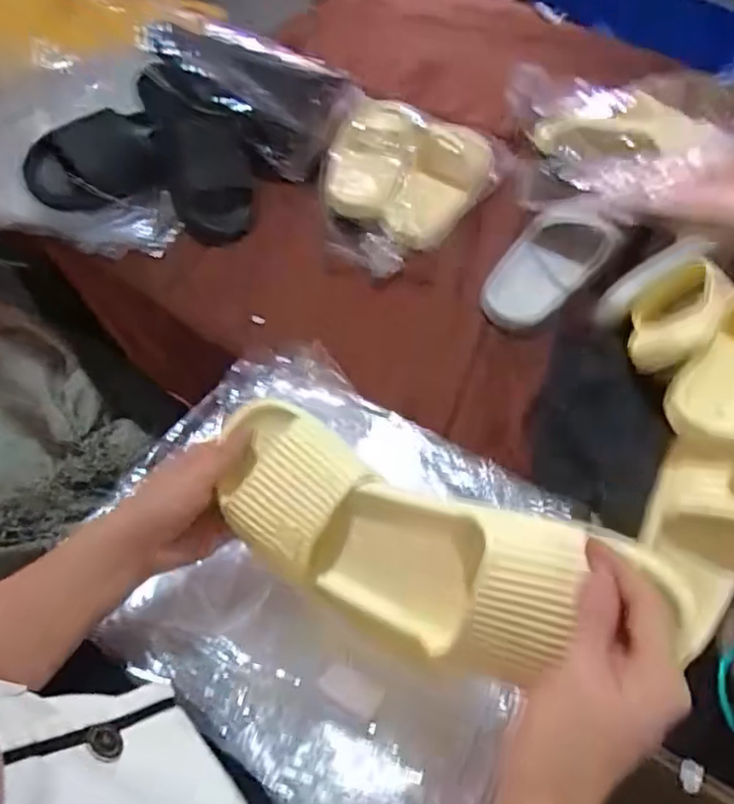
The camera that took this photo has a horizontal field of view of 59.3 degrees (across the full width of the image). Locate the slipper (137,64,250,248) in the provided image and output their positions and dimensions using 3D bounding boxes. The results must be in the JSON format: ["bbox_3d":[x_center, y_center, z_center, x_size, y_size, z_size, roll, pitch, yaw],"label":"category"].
[{"bbox_3d":[-0.222,-0.330,0.863,0.112,0.047,0.268,-20,81,-16],"label":"slipper"}]

